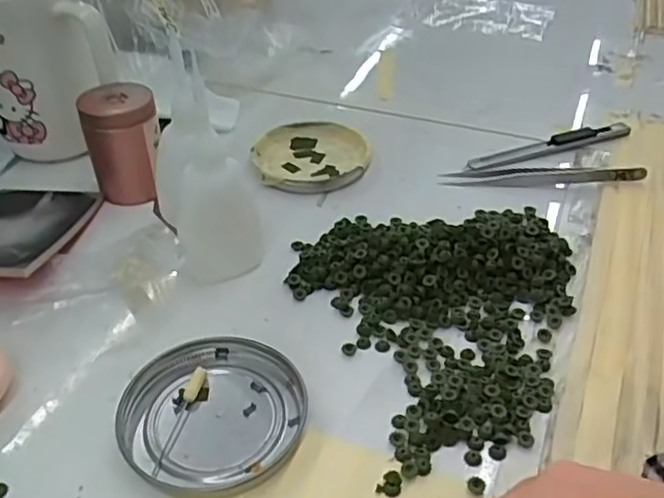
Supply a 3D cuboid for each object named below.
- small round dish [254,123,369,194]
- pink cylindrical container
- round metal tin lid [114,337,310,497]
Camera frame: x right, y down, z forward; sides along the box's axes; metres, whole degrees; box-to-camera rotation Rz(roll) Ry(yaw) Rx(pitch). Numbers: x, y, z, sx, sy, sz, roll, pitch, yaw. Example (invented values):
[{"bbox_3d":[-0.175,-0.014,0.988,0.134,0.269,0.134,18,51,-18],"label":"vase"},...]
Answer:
[{"bbox_3d":[-0.015,-0.065,0.454,0.076,0.012,0.076,0,39,0],"label":"small round dish"},{"bbox_3d":[-0.130,-0.071,0.415,0.044,0.059,0.044,-8,40,-10],"label":"pink cylindrical container"},{"bbox_3d":[-0.051,0.071,0.288,0.080,0.008,0.074,0,39,0],"label":"round metal tin lid"}]

